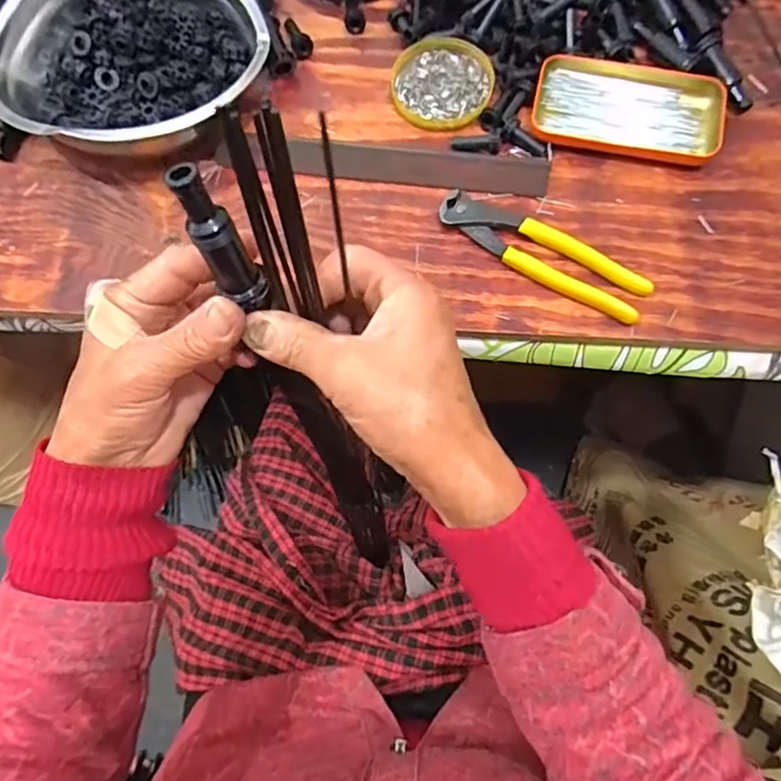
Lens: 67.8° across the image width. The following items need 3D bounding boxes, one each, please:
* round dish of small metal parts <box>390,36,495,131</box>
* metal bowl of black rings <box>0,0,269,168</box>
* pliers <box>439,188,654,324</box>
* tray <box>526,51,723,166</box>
[{"bbox_3d":[0.043,-0.256,0.484,0.081,0.006,0.087,-1,74,2],"label":"round dish of small metal parts"},{"bbox_3d":[-0.207,-0.261,0.469,0.193,0.064,0.189,-1,74,2],"label":"metal bowl of black rings"},{"bbox_3d":[0.112,-0.102,0.434,0.162,0.013,0.039,29,77,10],"label":"pliers"},{"bbox_3d":[0.188,-0.227,0.462,0.142,0.015,0.077,10,75,5],"label":"tray"}]

